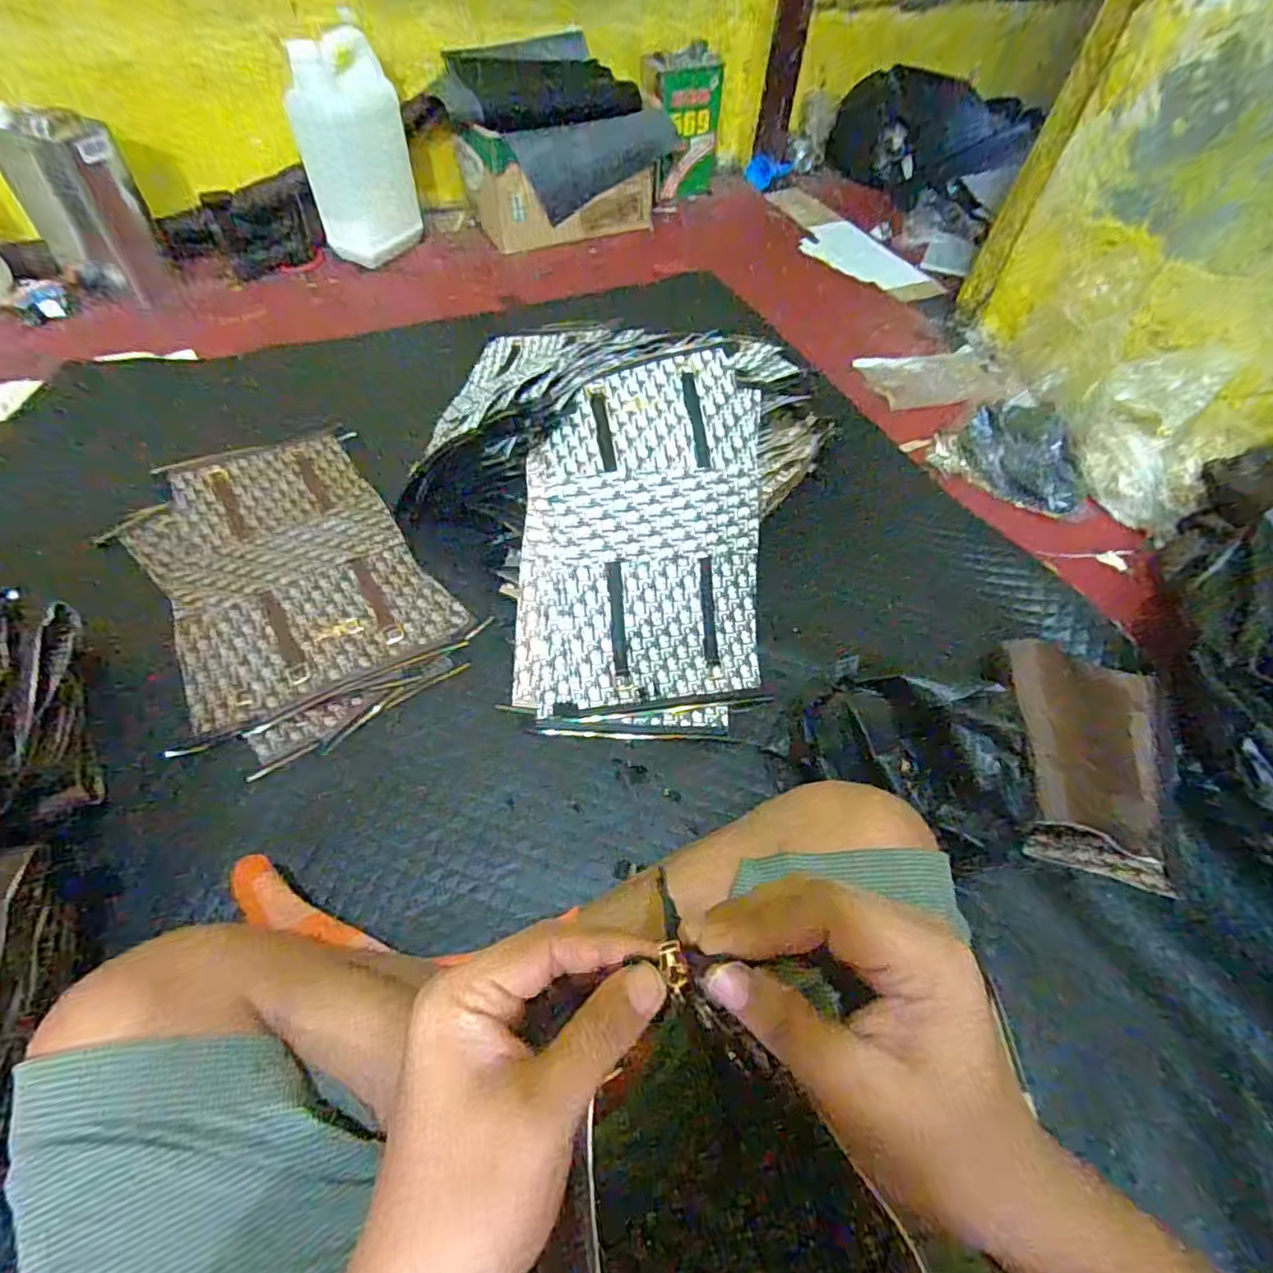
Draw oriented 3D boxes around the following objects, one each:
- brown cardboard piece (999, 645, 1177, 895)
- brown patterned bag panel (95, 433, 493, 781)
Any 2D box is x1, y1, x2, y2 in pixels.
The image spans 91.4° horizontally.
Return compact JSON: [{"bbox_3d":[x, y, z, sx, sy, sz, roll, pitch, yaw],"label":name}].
[{"bbox_3d":[0.499,0.132,0.684,0.168,0.056,0.257,9,56,1],"label":"brown cardboard piece"},{"bbox_3d":[-0.419,-0.076,0.746,0.285,0.018,0.460,-30,64,-24],"label":"brown patterned bag panel"}]

